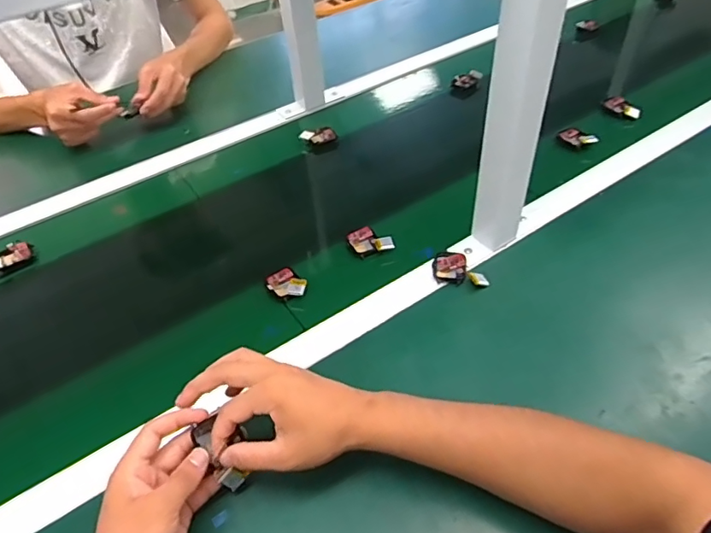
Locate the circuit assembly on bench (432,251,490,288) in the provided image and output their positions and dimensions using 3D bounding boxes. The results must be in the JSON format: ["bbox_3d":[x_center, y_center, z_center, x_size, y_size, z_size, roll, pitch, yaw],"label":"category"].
[{"bbox_3d":[0.116,0.004,0.609,0.046,0.009,0.071,-23,49,-16],"label":"circuit assembly on bench"}]

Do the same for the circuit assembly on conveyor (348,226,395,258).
[{"bbox_3d":[0.018,-0.035,0.662,0.055,0.014,0.043,-9,47,-4],"label":"circuit assembly on conveyor"}]

